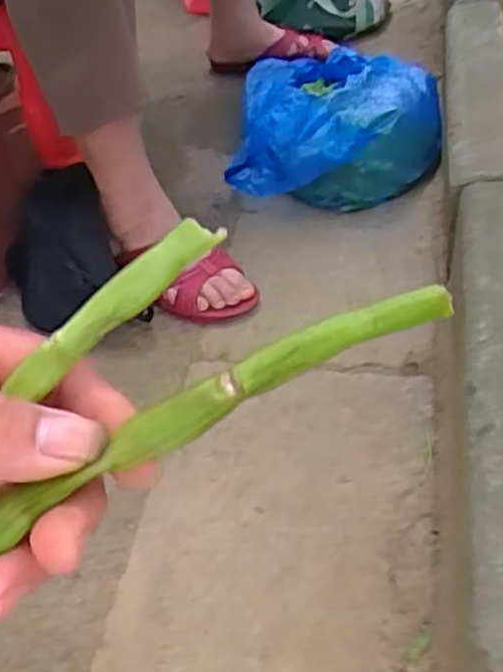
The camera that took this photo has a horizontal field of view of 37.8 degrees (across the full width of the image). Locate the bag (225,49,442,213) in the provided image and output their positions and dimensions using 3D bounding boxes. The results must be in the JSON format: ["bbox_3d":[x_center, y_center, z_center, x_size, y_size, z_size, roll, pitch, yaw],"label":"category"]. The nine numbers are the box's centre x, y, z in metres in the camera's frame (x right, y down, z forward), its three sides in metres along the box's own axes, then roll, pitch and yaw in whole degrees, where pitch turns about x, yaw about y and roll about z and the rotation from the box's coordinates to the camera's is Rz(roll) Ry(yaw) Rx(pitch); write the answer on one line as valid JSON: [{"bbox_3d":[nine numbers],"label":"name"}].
[{"bbox_3d":[0.117,-0.309,1.003,0.258,0.123,0.315,3,45,6],"label":"bag"}]

